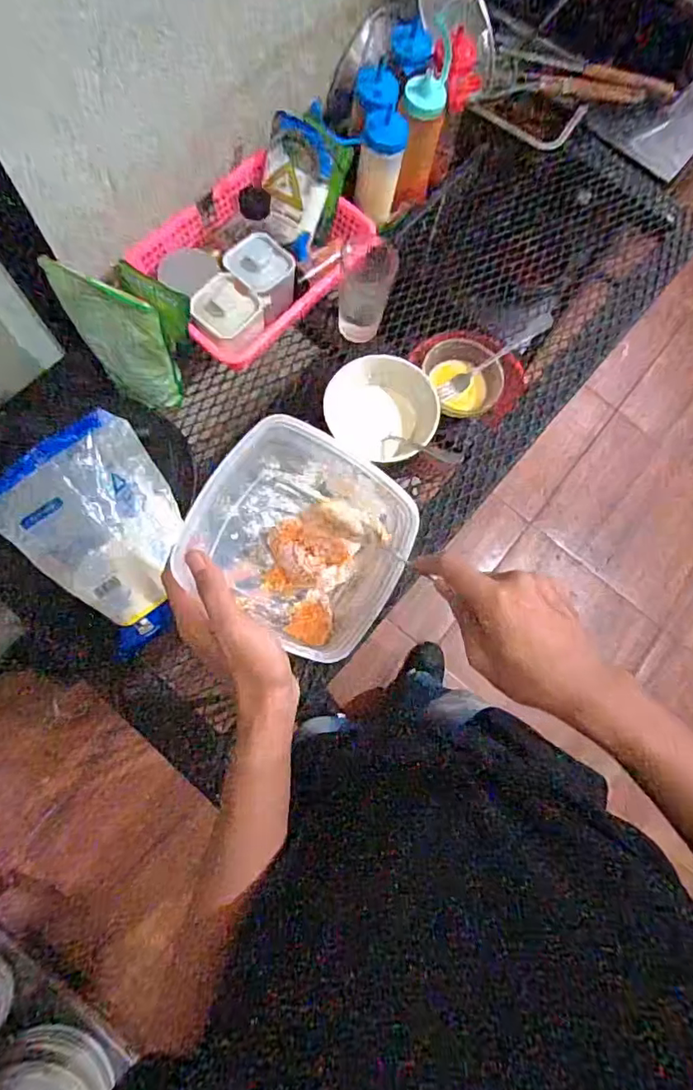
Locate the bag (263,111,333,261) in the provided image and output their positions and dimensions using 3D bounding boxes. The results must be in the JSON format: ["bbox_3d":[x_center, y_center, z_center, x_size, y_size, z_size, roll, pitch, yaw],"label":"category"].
[{"bbox_3d":[-0.080,-0.523,0.804,0.100,0.049,0.178,16,126,-3],"label":"bag"}]

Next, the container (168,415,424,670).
[{"bbox_3d":[-0.037,-0.008,0.452,0.181,0.080,0.155,35,83,3],"label":"container"}]

